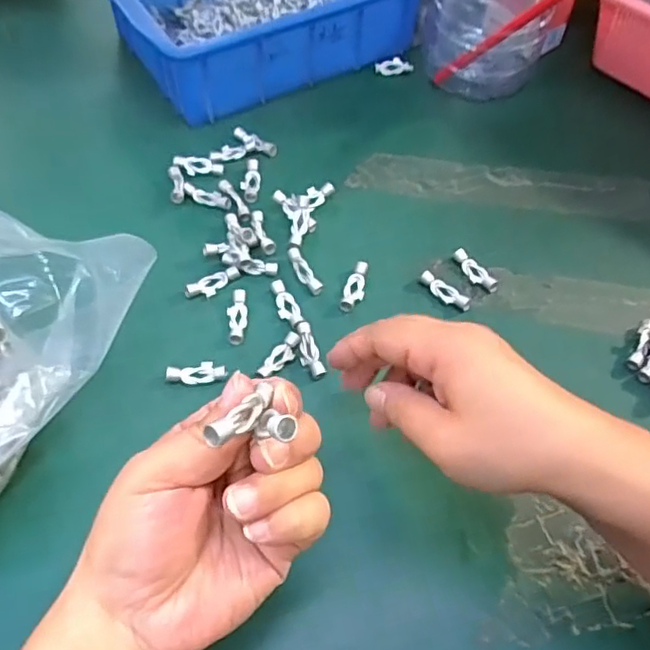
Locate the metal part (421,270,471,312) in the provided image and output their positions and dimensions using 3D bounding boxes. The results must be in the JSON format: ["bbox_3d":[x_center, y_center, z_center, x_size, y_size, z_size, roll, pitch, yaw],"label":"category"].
[{"bbox_3d":[0.081,-0.023,0.412,0.038,0.007,0.012,40,64,20],"label":"metal part"}]

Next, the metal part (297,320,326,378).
[{"bbox_3d":[-0.010,0.015,0.378,0.012,0.005,0.041,-13,59,-12],"label":"metal part"}]

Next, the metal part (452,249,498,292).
[{"bbox_3d":[0.103,-0.037,0.420,0.013,0.006,0.038,-31,64,-21],"label":"metal part"}]

